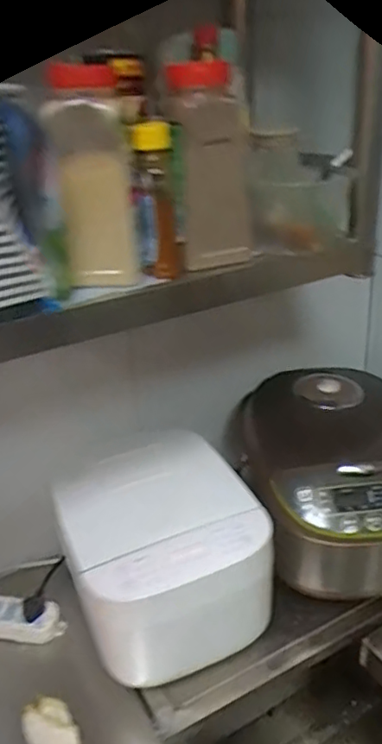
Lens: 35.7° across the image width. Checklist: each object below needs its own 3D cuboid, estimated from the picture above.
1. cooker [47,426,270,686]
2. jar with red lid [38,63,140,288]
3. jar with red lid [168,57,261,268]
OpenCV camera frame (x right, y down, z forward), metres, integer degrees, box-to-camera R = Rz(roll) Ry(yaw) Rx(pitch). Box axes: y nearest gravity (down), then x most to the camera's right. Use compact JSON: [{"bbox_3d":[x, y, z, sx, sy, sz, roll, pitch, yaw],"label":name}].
[{"bbox_3d":[-0.046,0.236,0.787,0.231,0.178,0.259,-14,28,-19],"label":"cooker"},{"bbox_3d":[-0.095,-0.189,0.580,0.072,0.193,0.069,-7,27,-5],"label":"jar with red lid"},{"bbox_3d":[0.026,-0.219,0.639,0.084,0.199,0.065,-2,27,3],"label":"jar with red lid"}]

